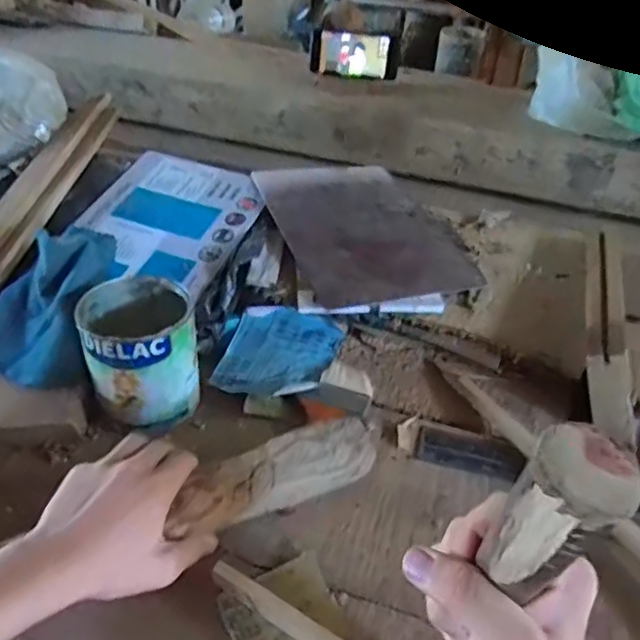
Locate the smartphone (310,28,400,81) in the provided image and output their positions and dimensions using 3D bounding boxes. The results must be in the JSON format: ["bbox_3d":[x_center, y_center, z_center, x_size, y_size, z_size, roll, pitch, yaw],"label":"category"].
[{"bbox_3d":[0.063,-0.477,1.081,0.158,0.072,0.013,11,23,10],"label":"smartphone"}]

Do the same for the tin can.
[{"bbox_3d":[-0.166,0.031,0.562,0.092,0.106,0.101,1,37,-1],"label":"tin can"}]

